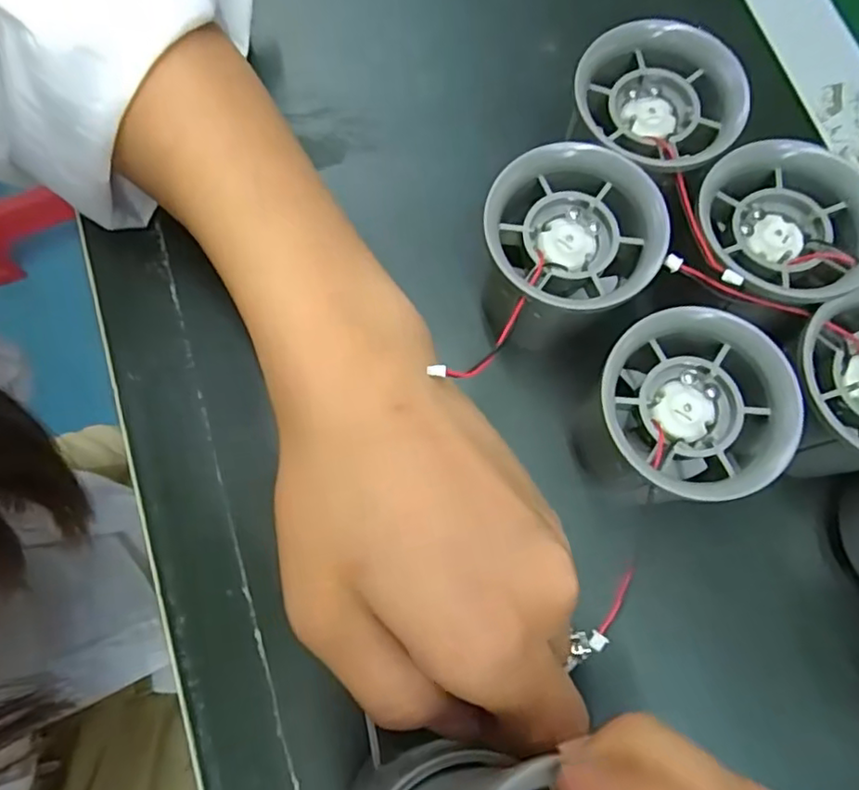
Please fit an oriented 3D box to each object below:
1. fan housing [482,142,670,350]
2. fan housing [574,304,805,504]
[{"bbox_3d":[0.044,-0.045,0.210,0.054,0.050,0.058,1,74,-1],"label":"fan housing"},{"bbox_3d":[0.078,0.007,0.204,0.054,0.063,0.053,0,74,-1],"label":"fan housing"}]

